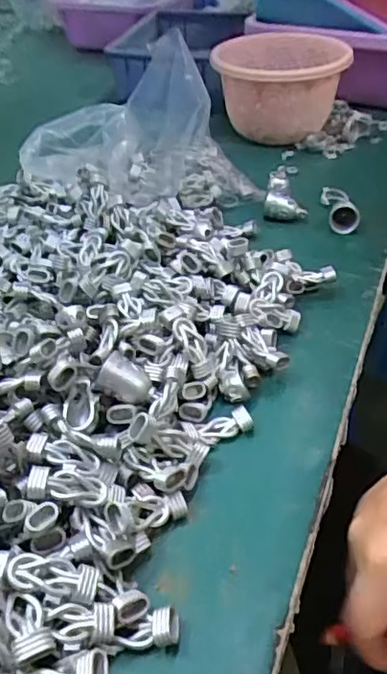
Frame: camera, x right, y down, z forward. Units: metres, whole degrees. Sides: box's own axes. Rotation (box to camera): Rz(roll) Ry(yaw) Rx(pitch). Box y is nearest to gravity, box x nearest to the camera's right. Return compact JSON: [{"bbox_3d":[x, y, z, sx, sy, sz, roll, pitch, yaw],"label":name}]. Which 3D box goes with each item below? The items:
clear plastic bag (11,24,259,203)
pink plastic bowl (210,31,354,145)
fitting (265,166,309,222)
[{"bbox_3d":[-0.050,-0.185,0.546,0.200,0.113,0.135,21,44,26],"label":"clear plastic bag"},{"bbox_3d":[0.097,-0.277,0.663,0.139,0.082,0.143,4,39,8],"label":"pink plastic bowl"},{"bbox_3d":[0.084,-0.128,0.536,0.038,0.033,0.039,4,39,8],"label":"fitting"}]

